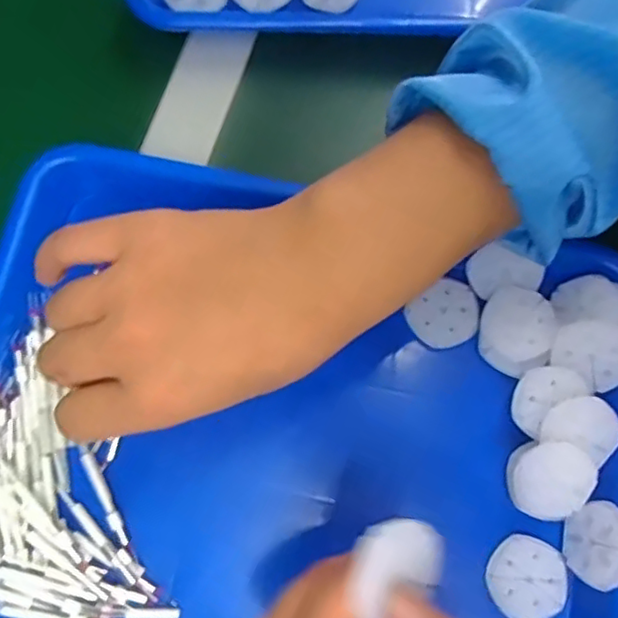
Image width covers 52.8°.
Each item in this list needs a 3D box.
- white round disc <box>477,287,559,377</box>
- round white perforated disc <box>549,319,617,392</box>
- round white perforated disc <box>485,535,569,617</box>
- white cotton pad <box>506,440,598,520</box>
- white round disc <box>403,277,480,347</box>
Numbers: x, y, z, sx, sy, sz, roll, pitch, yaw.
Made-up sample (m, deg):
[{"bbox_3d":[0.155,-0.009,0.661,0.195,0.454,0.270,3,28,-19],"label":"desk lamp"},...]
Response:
[{"bbox_3d":[0.108,0.011,0.326,0.036,0.018,0.042,22,75,5],"label":"white round disc"},{"bbox_3d":[0.143,0.021,0.312,0.038,0.017,0.029,32,76,7],"label":"round white perforated disc"},{"bbox_3d":[0.106,0.129,0.297,0.038,0.004,0.037,0,74,-1],"label":"round white perforated disc"},{"bbox_3d":[0.114,0.081,0.298,0.039,0.004,0.039,36,97,1],"label":"white cotton pad"},{"bbox_3d":[0.073,0.004,0.335,0.037,0.008,0.033,-35,78,-11],"label":"white round disc"}]

